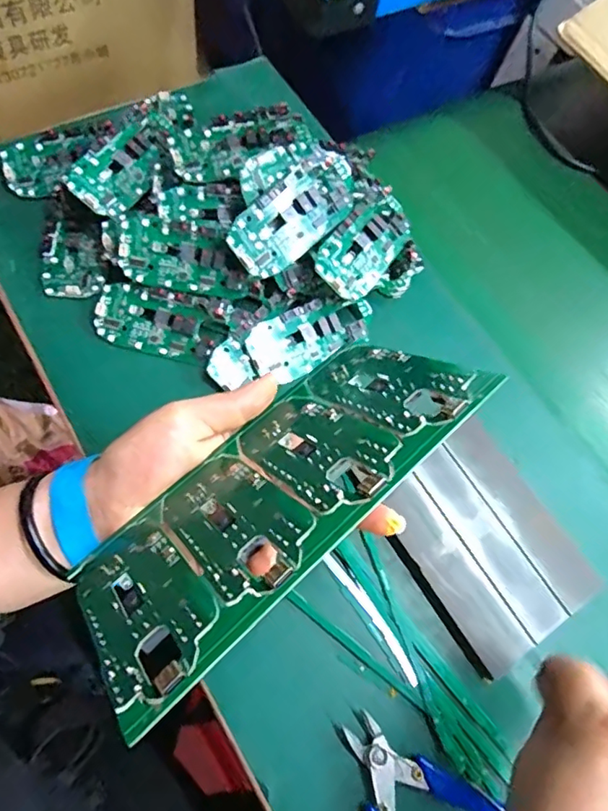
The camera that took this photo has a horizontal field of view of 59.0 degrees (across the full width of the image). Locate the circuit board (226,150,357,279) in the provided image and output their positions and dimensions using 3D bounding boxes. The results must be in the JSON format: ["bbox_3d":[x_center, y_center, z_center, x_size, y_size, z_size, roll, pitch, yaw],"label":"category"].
[{"bbox_3d":[-0.006,-0.129,0.365,0.097,0.005,0.046,-43,112,-8],"label":"circuit board"}]

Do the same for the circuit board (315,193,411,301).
[{"bbox_3d":[0.045,-0.114,0.386,0.048,0.007,0.092,47,67,-15],"label":"circuit board"}]

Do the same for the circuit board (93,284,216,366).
[{"bbox_3d":[-0.103,-0.057,0.374,0.083,0.010,0.041,14,73,2],"label":"circuit board"}]

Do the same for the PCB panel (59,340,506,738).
[{"bbox_3d":[-0.013,0.035,0.236,0.186,0.104,0.004,-40,122,-18],"label":"PCB panel"}]

